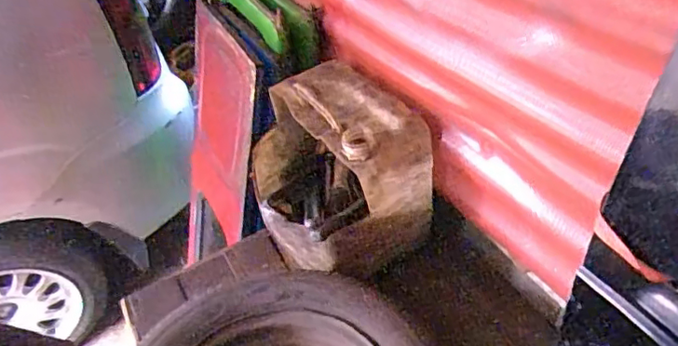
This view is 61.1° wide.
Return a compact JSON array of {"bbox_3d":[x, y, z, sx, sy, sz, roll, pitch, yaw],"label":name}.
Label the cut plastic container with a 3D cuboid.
[{"bbox_3d":[-0.013,0.006,1.032,0.262,0.256,0.302,-23,46,-22],"label":"cut plastic container"}]

